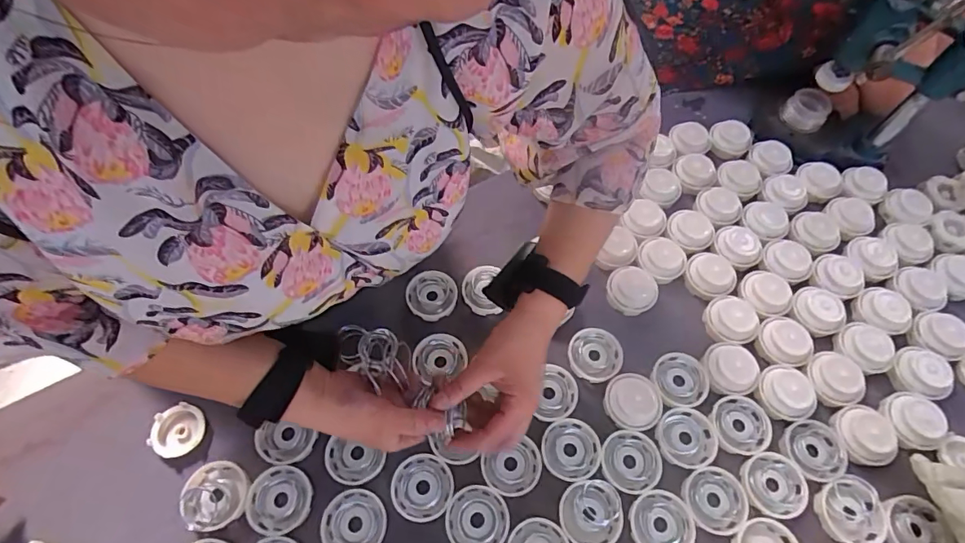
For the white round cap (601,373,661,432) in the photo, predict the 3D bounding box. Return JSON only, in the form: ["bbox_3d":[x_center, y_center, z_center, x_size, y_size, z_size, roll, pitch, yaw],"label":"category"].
[{"bbox_3d":[0.167,0.142,0.526,0.057,0.024,0.055,15,62,12],"label":"white round cap"}]

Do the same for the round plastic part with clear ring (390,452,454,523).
[{"bbox_3d":[-0.062,0.223,0.497,0.060,0.012,0.062,-2,60,3],"label":"round plastic part with clear ring"}]

